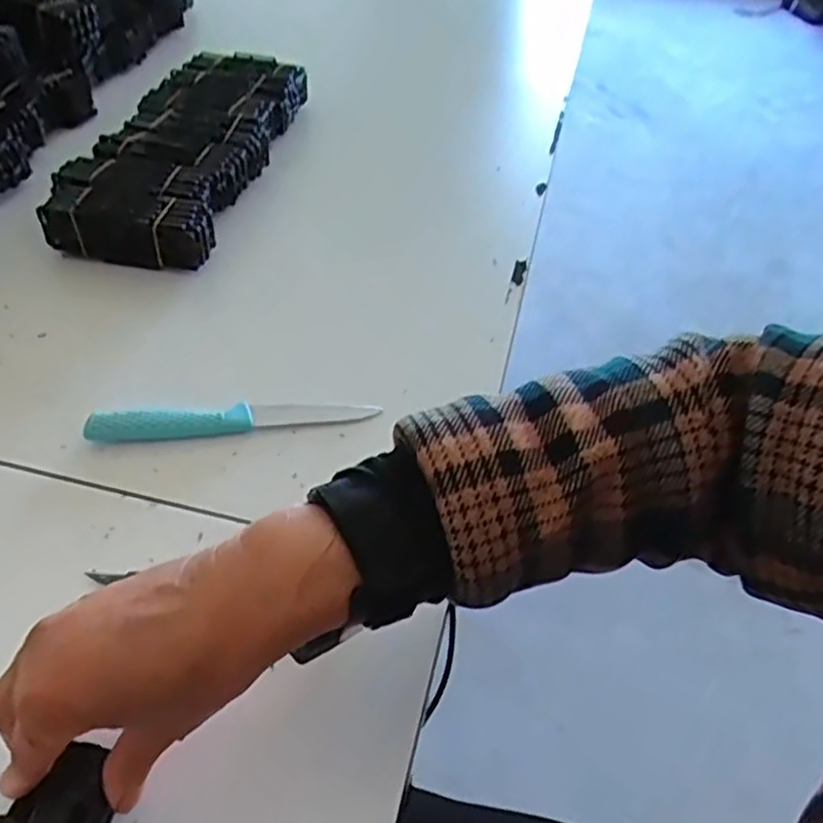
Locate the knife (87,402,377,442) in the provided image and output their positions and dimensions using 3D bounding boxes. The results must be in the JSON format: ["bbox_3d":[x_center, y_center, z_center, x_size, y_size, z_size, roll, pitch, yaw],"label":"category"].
[{"bbox_3d":[-0.112,0.005,0.473,0.179,0.015,0.017,-5,46,-9],"label":"knife"}]

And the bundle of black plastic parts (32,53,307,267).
[{"bbox_3d":[-0.203,-0.248,0.688,0.140,0.043,0.334,9,46,5],"label":"bundle of black plastic parts"}]

